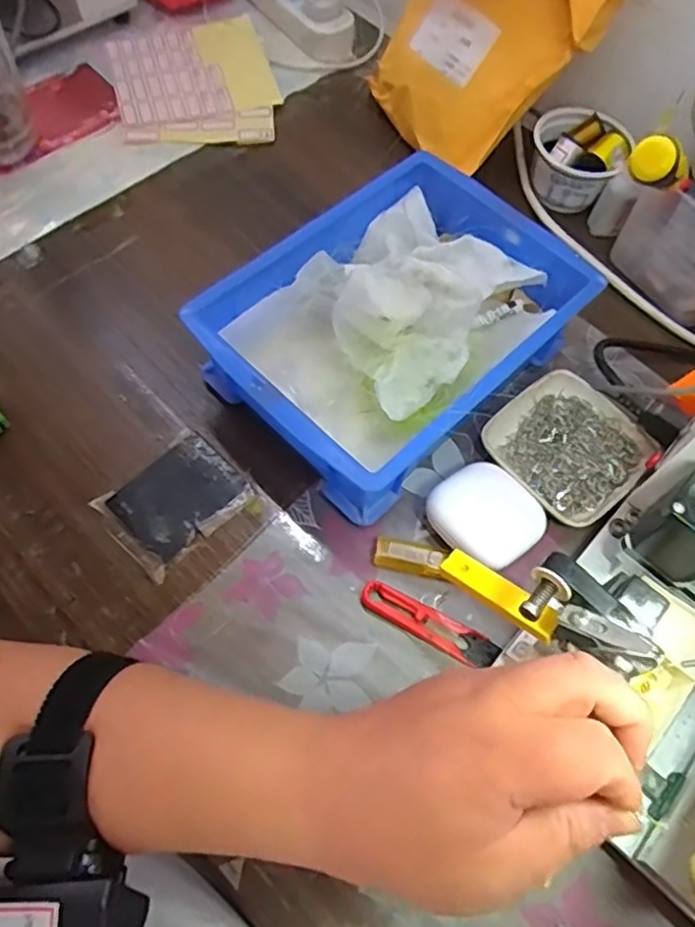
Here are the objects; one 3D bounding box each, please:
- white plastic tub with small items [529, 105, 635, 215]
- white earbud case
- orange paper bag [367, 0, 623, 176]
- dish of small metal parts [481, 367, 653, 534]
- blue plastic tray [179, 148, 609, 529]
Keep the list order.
[{"bbox_3d":[0.195,-0.262,0.557,0.076,0.052,0.066,23,64,9],"label":"white plastic tub with small items"},{"bbox_3d":[0.089,0.035,0.421,0.063,0.021,0.066,-38,72,-19],"label":"white earbud case"},{"bbox_3d":[0.111,-0.355,0.516,0.156,0.217,0.061,50,32,9],"label":"orange paper bag"},{"bbox_3d":[0.153,-0.011,0.450,0.096,0.017,0.096,-40,73,-20],"label":"dish of small metal parts"},{"bbox_3d":[0.035,-0.098,0.460,0.246,0.071,0.177,-41,72,-20],"label":"blue plastic tray"}]

